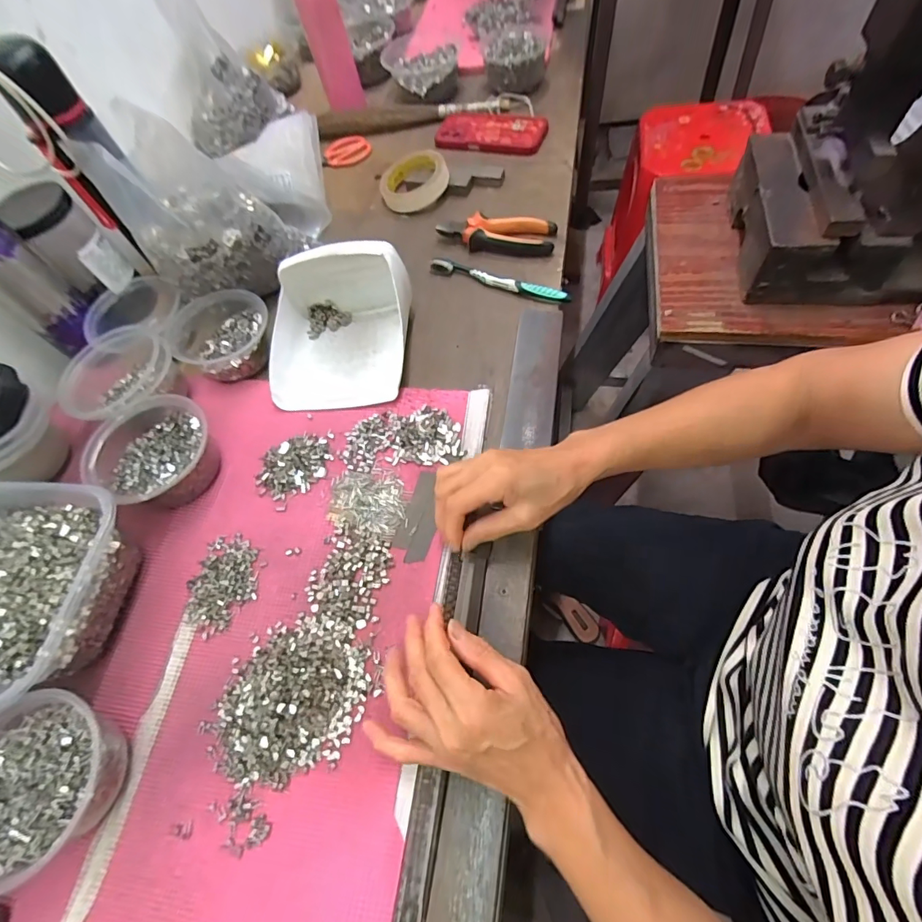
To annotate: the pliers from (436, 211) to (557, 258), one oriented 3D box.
[{"bbox_3d":[0.046,-0.294,0.600,0.148,0.028,0.050,11,64,14],"label":"pliers"}]

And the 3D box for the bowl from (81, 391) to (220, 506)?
[{"bbox_3d":[-0.306,-0.010,0.462,0.115,0.050,0.107,-4,62,7],"label":"bowl"}]

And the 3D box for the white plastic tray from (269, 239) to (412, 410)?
[{"bbox_3d":[-0.138,-0.155,0.509,0.160,0.078,0.180,-5,62,6],"label":"white plastic tray"}]

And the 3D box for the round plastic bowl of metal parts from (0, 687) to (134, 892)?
[{"bbox_3d":[-0.313,0.232,0.335,0.114,0.045,0.109,-4,62,7],"label":"round plastic bowl of metal parts"}]

